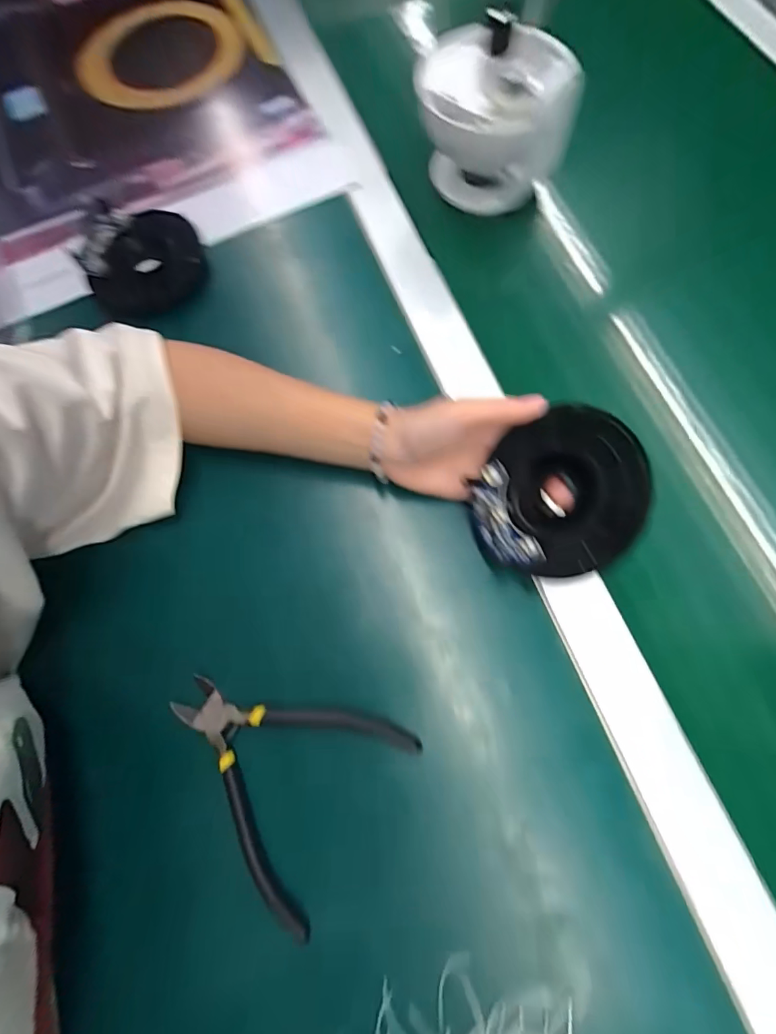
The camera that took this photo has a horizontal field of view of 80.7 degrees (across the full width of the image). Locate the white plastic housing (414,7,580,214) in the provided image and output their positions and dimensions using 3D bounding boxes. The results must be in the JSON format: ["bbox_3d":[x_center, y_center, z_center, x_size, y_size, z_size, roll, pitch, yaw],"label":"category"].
[{"bbox_3d":[0.089,-0.332,0.380,0.121,0.098,0.112,12,72,7],"label":"white plastic housing"}]

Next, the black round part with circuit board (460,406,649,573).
[{"bbox_3d":[0.098,-0.013,0.279,0.108,0.029,0.093,-3,90,37],"label":"black round part with circuit board"}]

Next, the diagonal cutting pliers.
[{"bbox_3d":[-0.067,0.169,0.273,0.149,0.010,0.113,12,72,7],"label":"diagonal cutting pliers"}]

